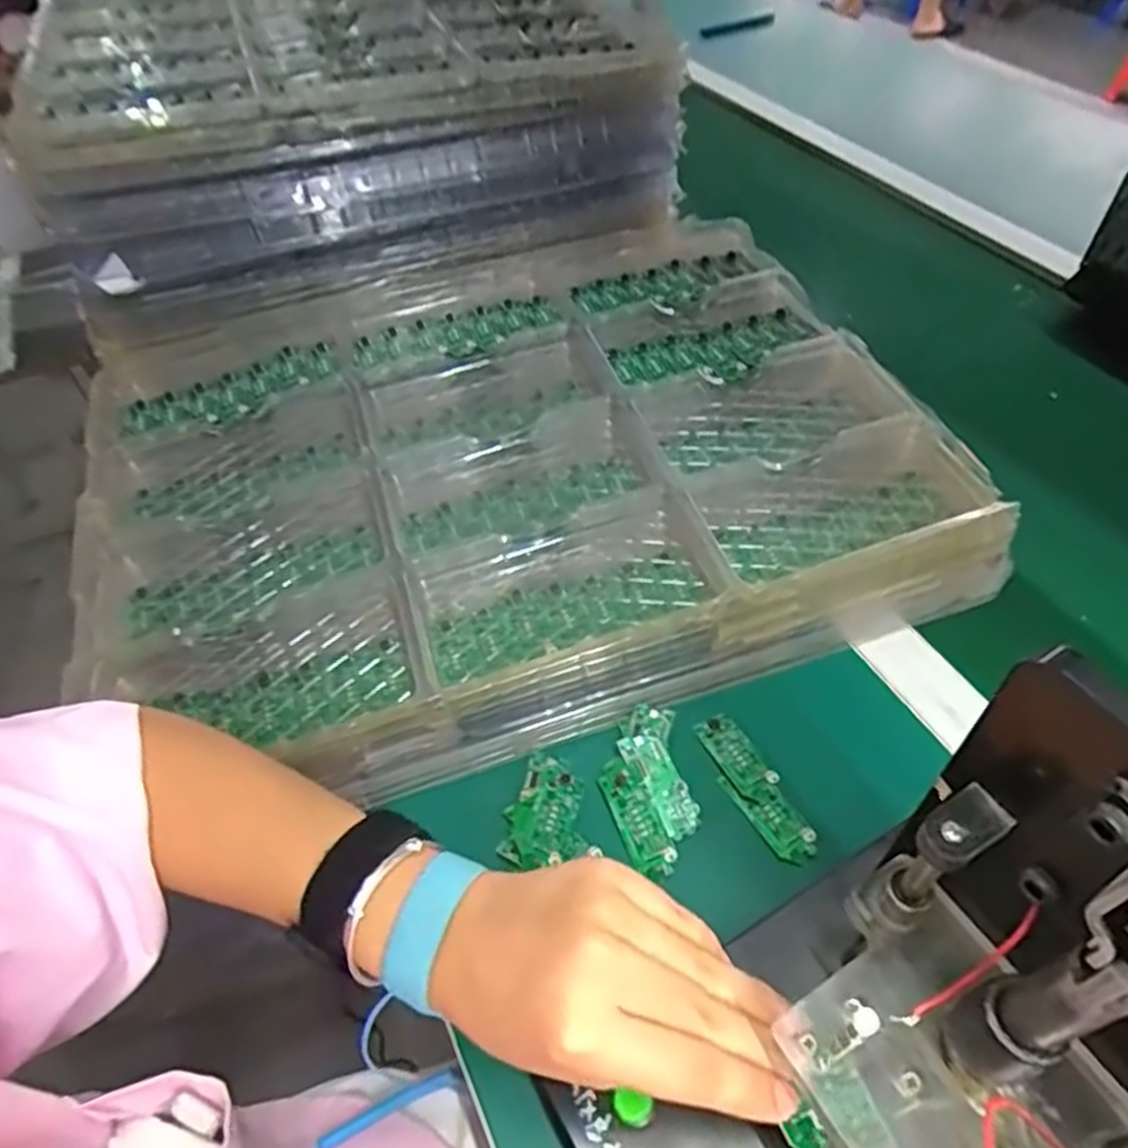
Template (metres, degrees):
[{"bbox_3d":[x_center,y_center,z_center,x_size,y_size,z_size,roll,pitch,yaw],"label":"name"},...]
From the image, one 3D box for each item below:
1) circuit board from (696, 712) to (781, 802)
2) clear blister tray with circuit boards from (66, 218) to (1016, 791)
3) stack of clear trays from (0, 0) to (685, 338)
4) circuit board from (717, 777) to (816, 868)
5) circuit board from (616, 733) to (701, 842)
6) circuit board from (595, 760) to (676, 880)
[{"bbox_3d":[0.097,0.102,0.439,0.023,0.006,0.057,-26,45,-12],"label":"circuit board"},{"bbox_3d":[-0.049,-0.085,0.555,0.559,0.054,0.429,-14,50,-8],"label":"clear blister tray with circuit boards"},{"bbox_3d":[-0.226,-0.462,0.786,0.533,0.141,0.432,-21,52,-14],"label":"stack of clear trays"},{"bbox_3d":[0.110,0.128,0.420,0.023,0.011,0.057,-25,53,-17],"label":"circuit board"},{"bbox_3d":[0.052,0.113,0.427,0.023,0.012,0.059,-24,52,-16],"label":"circuit board"},{"bbox_3d":[0.038,0.128,0.417,0.022,0.009,0.066,-17,51,-11],"label":"circuit board"}]

